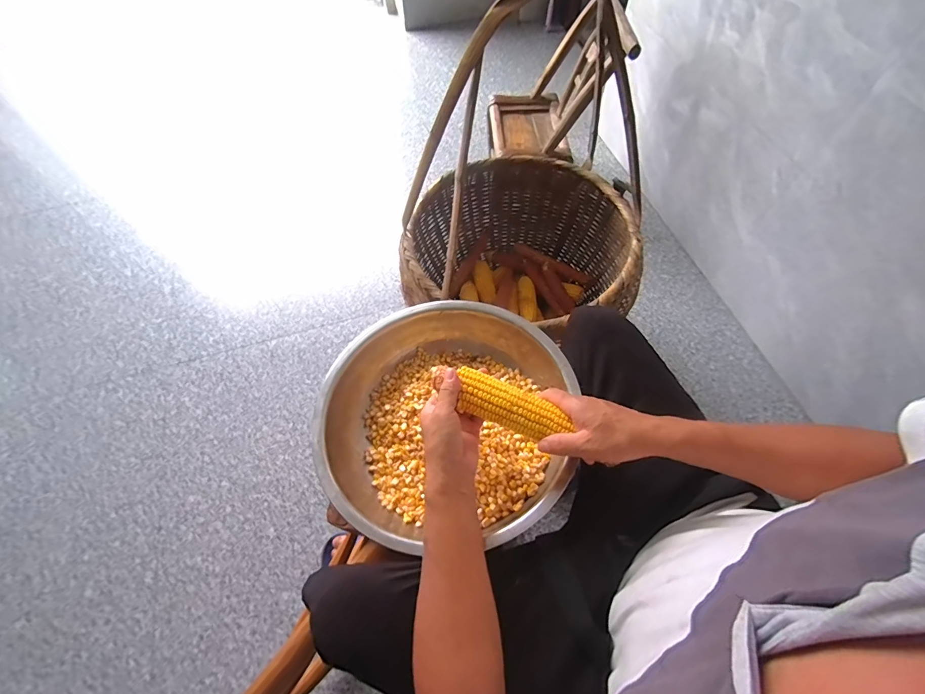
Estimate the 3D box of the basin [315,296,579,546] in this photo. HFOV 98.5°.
[{"bbox_3d":[-0.030,0.098,0.595,0.349,0.112,0.349,1,60,-2],"label":"basin"}]

